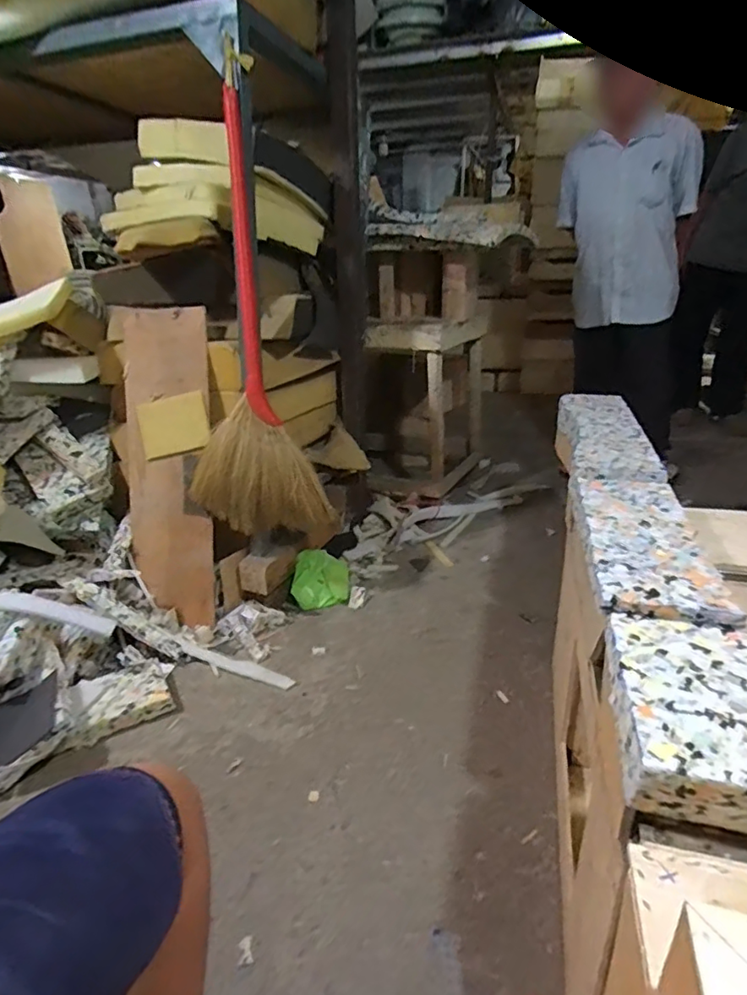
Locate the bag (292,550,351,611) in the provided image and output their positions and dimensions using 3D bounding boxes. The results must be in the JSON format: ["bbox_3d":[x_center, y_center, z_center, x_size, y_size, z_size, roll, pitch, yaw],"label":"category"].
[{"bbox_3d":[-0.153,0.226,1.605,0.160,0.128,0.158,-4,23,-3],"label":"bag"}]

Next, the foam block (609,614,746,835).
[{"bbox_3d":[0.331,0.213,0.547,0.166,0.059,0.225,4,24,16],"label":"foam block"}]

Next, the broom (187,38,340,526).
[{"bbox_3d":[-0.298,-0.368,1.284,0.347,0.992,0.100,-6,23,-8],"label":"broom"}]

